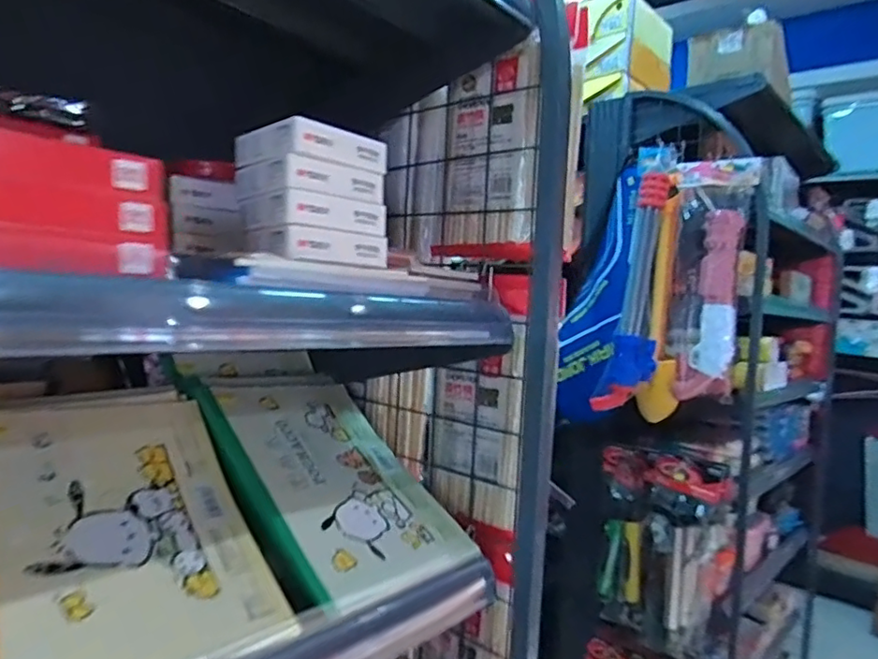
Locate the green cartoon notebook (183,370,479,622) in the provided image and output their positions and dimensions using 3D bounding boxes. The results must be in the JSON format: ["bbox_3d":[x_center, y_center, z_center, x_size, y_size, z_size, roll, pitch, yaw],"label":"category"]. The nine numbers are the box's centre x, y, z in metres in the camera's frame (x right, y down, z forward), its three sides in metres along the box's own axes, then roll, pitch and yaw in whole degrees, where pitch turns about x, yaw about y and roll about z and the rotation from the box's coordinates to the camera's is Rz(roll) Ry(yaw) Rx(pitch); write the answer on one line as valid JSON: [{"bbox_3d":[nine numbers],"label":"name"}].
[{"bbox_3d":[-0.106,0.136,0.583,0.185,0.012,0.277,5,32,-48],"label":"green cartoon notebook"}]

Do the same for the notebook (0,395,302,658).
[{"bbox_3d":[-0.243,0.138,0.444,0.187,0.011,0.266,3,31,-43],"label":"notebook"}]

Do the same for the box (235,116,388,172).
[{"bbox_3d":[-0.101,-0.141,0.476,0.092,0.028,0.077,1,5,-43],"label":"box"}]

